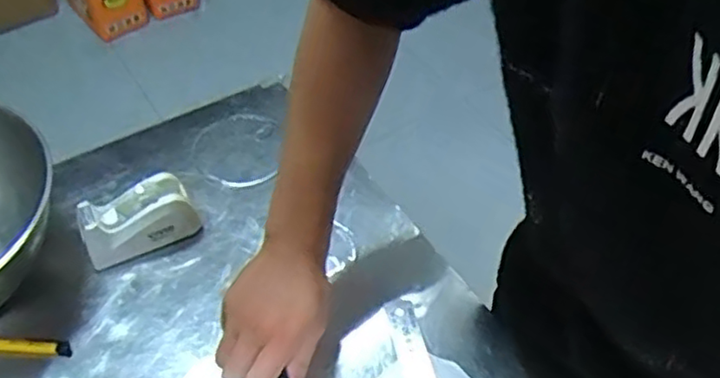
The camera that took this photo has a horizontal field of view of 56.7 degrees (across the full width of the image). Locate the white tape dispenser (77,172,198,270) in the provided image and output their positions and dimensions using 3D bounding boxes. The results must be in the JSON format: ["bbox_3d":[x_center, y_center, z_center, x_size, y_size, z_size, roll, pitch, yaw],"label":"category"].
[{"bbox_3d":[-0.225,0.031,0.678,0.109,0.058,0.050,-26,56,-22],"label":"white tape dispenser"}]

